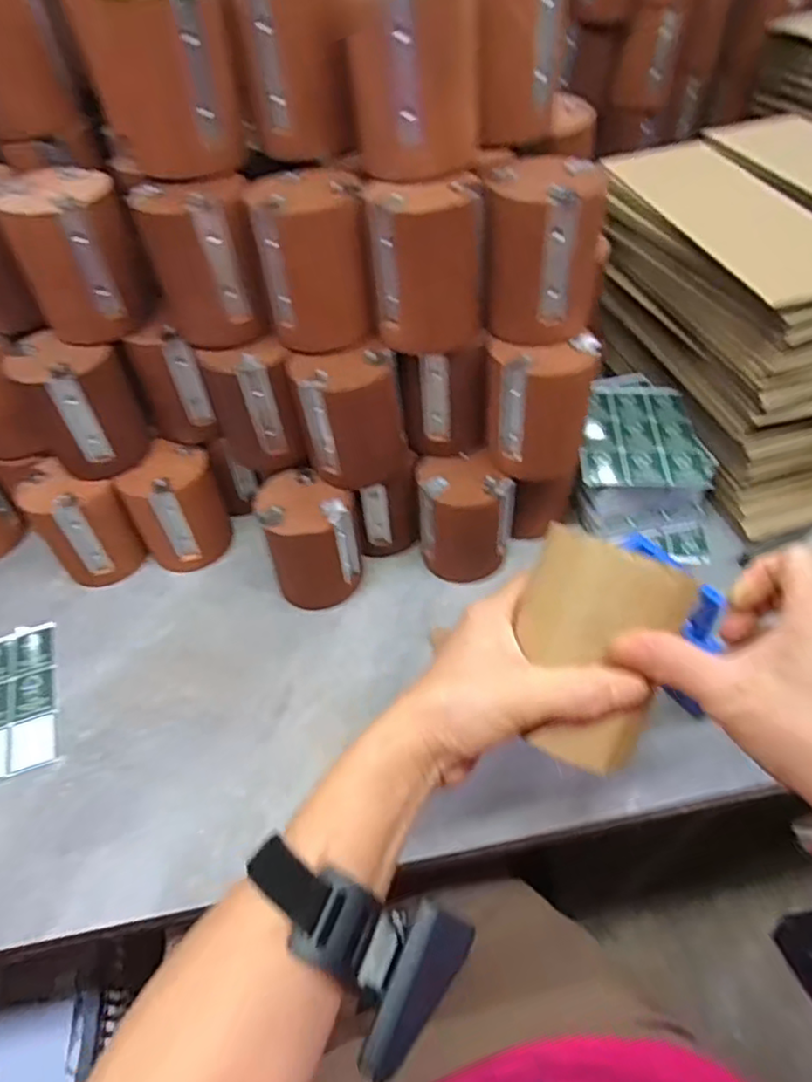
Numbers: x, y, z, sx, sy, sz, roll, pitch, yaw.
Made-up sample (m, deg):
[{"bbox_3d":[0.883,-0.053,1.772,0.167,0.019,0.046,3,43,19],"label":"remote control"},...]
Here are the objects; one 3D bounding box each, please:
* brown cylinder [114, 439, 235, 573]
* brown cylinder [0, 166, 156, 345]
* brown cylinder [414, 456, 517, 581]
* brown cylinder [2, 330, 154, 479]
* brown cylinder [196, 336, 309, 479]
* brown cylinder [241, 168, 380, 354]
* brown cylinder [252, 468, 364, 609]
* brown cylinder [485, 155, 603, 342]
[{"bbox_3d":[-0.209,-0.031,0.594,0.080,0.096,0.073,-25,53,-17],"label":"brown cylinder"},{"bbox_3d":[-0.243,-0.211,0.482,0.078,0.100,0.072,-25,53,-17],"label":"brown cylinder"},{"bbox_3d":[0.049,-0.019,0.562,0.079,0.100,0.063,5,50,7],"label":"brown cylinder"},{"bbox_3d":[-0.268,-0.114,0.538,0.079,0.103,0.079,-29,55,-20],"label":"brown cylinder"},{"bbox_3d":[-0.121,-0.107,0.521,0.062,0.104,0.059,-21,52,-14],"label":"brown cylinder"},{"bbox_3d":[-0.068,-0.201,0.465,0.073,0.100,0.072,-14,51,-8],"label":"brown cylinder"},{"bbox_3d":[-0.081,-0.003,0.555,0.079,0.094,0.078,-1,50,2],"label":"brown cylinder"},{"bbox_3d":[0.095,-0.204,0.456,0.080,0.100,0.075,6,51,8],"label":"brown cylinder"}]

